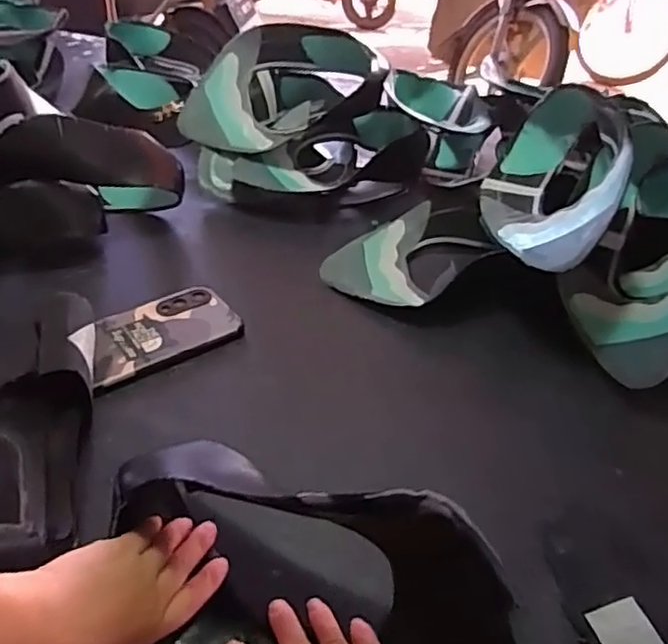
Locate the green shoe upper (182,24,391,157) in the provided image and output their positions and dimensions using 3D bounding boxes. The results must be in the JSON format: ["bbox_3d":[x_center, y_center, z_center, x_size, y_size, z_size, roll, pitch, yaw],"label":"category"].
[{"bbox_3d":[-0.067,-0.294,0.820,0.244,0.101,0.131,-21,45,-27],"label":"green shoe upper"}]

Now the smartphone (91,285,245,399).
[{"bbox_3d":[-0.155,0.009,0.579,0.139,0.016,0.078,-24,46,-30],"label":"smartphone"}]

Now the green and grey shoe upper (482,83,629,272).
[{"bbox_3d":[0.214,-0.152,0.651,0.120,0.114,0.259,13,40,12],"label":"green and grey shoe upper"}]

